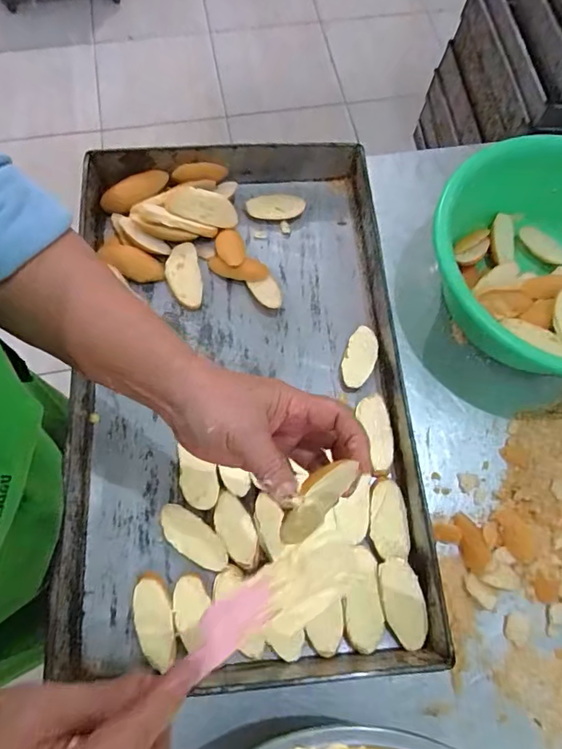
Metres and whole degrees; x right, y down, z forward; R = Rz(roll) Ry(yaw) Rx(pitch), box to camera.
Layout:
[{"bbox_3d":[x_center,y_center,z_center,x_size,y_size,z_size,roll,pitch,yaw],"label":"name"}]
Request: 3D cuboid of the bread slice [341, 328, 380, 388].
[{"bbox_3d":[0.096,-0.021,0.581,0.038,0.013,0.075,17,70,5],"label":"bread slice"}]

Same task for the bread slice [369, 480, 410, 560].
[{"bbox_3d":[0.117,0.154,0.510,0.042,0.013,0.078,2,69,-1],"label":"bread slice"}]

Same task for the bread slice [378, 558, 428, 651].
[{"bbox_3d":[0.124,0.231,0.481,0.039,0.015,0.083,-11,70,-6],"label":"bread slice"}]

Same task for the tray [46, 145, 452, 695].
[{"bbox_3d":[-0.047,-0.003,0.555,0.367,0.055,0.620,-4,70,-3],"label":"tray"}]

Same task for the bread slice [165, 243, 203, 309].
[{"bbox_3d":[-0.126,-0.125,0.618,0.042,0.017,0.088,-12,70,-6],"label":"bread slice"}]

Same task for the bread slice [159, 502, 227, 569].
[{"bbox_3d":[-0.092,0.174,0.506,0.085,0.021,0.038,36,72,11],"label":"bread slice"}]

